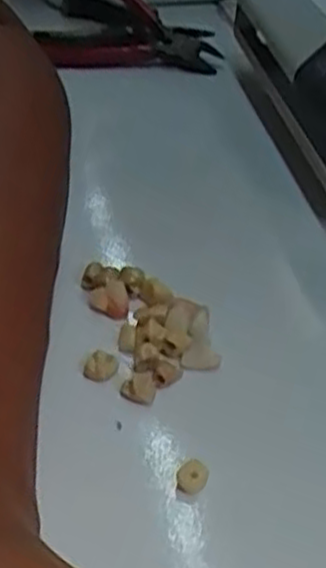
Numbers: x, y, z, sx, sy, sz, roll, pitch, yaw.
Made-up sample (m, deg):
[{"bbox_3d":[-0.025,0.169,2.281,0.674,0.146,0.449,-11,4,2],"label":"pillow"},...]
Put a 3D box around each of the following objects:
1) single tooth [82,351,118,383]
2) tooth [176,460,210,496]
[{"bbox_3d":[-0.023,0.030,0.284,0.012,0.009,0.007,-1,40,-3],"label":"single tooth"},{"bbox_3d":[0.009,0.061,0.248,0.010,0.011,0.006,5,40,5],"label":"tooth"}]

